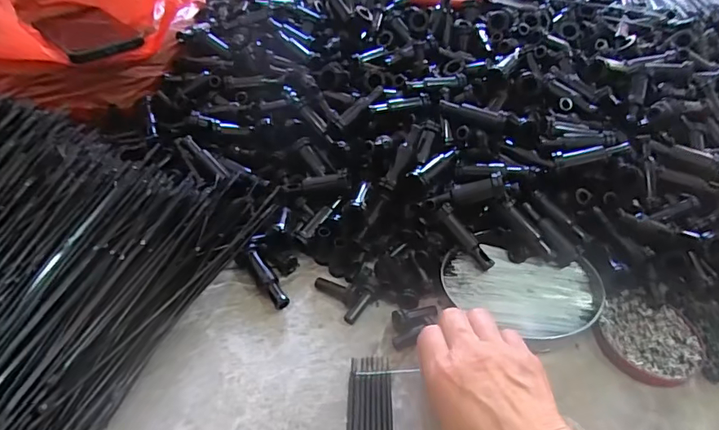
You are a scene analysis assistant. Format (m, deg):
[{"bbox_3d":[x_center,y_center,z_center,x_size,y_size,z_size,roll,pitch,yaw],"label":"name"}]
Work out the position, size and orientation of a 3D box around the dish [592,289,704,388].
[{"bbox_3d":[0.241,0.102,0.404,0.076,0.014,0.077,3,46,-3],"label":"dish"}]

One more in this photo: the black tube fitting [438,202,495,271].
[{"bbox_3d":[0.093,0.018,0.422,0.012,0.009,0.067,-32,82,-31],"label":"black tube fitting"}]

